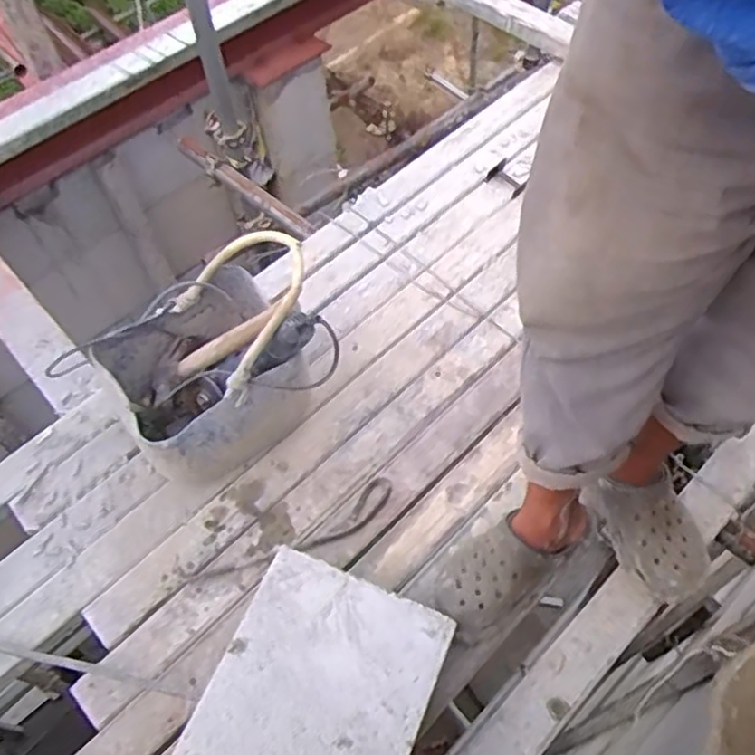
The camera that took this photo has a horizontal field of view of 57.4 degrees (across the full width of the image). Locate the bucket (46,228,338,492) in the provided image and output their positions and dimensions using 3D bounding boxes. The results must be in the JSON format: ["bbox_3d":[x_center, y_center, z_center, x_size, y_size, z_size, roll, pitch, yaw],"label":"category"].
[{"bbox_3d":[-0.252,-0.030,1.099,0.359,0.280,0.280,-26,59,-13],"label":"bucket"}]

